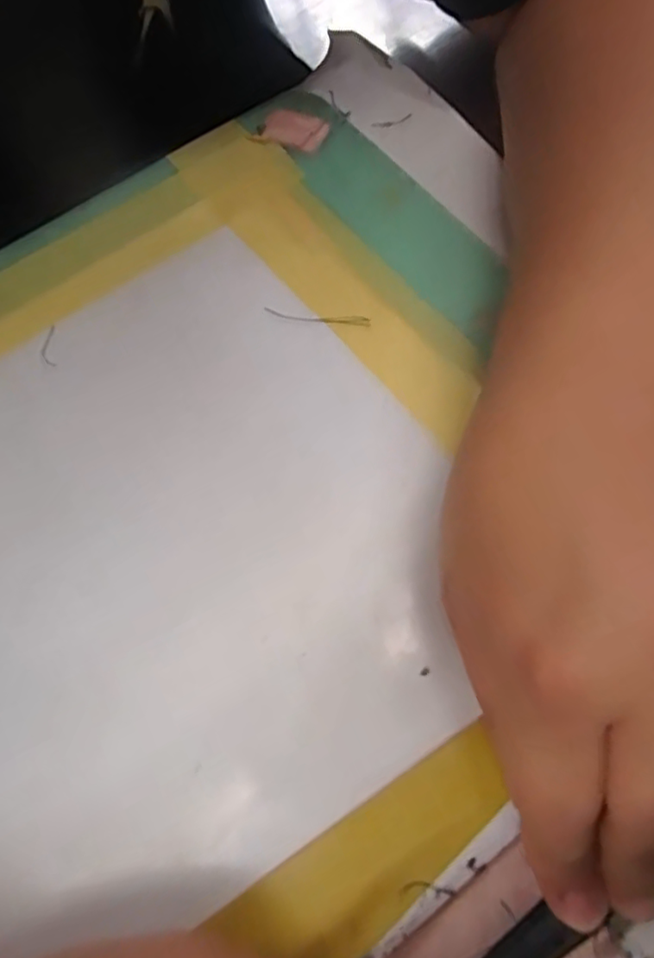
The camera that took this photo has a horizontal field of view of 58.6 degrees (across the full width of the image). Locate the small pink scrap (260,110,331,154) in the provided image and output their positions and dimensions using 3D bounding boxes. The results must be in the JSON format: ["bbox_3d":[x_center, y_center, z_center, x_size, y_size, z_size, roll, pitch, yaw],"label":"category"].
[{"bbox_3d":[-0.017,-0.171,0.285,0.032,0.005,0.020,23,73,11],"label":"small pink scrap"}]

